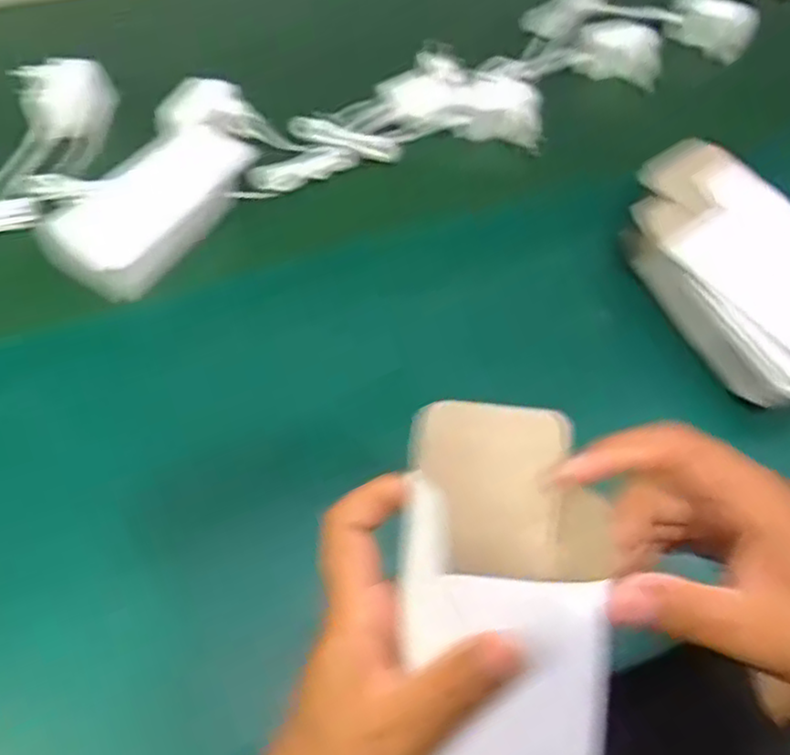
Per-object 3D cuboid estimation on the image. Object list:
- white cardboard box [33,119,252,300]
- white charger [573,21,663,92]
[{"bbox_3d":[-0.176,-0.130,0.542,0.085,0.041,0.175,30,64,13],"label":"white cardboard box"},{"bbox_3d":[0.204,-0.296,0.664,0.078,0.049,0.024,21,63,8],"label":"white charger"}]

